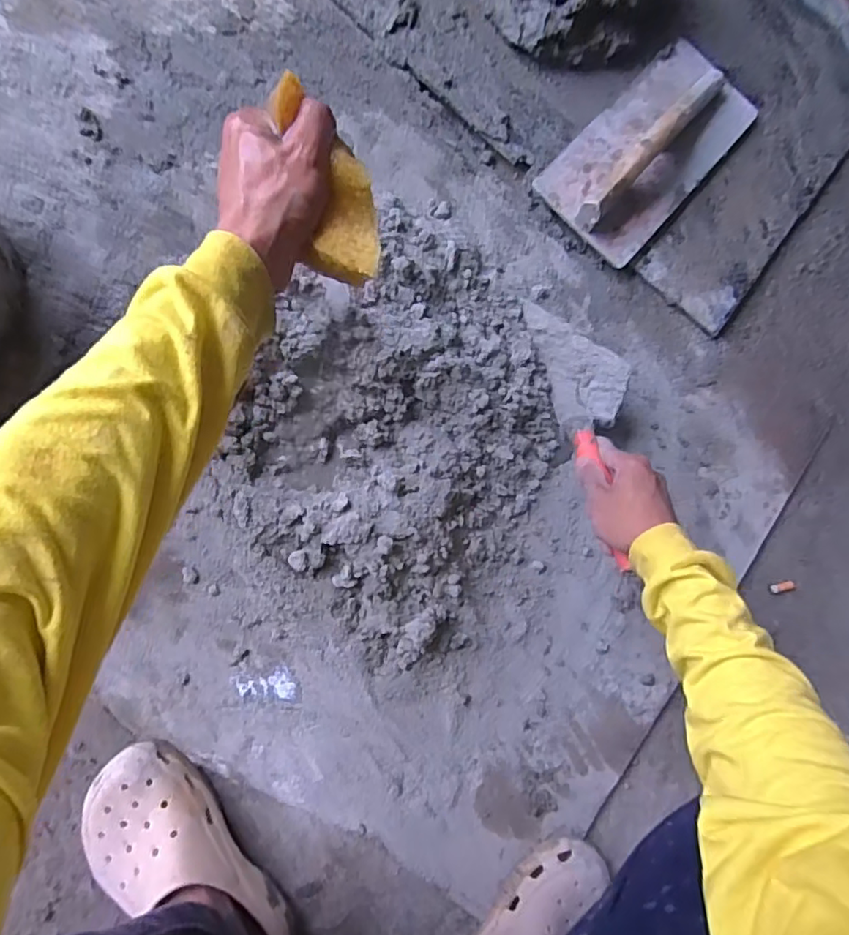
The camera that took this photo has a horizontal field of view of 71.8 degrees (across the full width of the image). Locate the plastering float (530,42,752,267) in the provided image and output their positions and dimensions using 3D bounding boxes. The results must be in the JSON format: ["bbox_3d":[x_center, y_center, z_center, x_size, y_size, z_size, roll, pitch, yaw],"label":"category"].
[{"bbox_3d":[0.292,-0.410,0.727,0.153,0.071,0.312,43,79,-3],"label":"plastering float"}]

